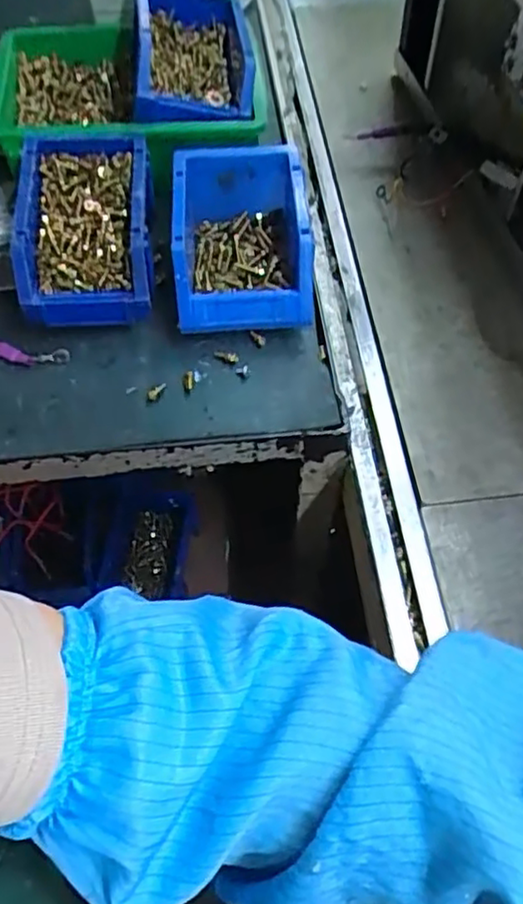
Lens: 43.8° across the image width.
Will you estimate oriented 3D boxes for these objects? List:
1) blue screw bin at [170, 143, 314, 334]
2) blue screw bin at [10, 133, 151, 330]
[{"bbox_3d":[-0.016,-0.179,0.557,0.112,0.073,0.159,-3,60,0],"label":"blue screw bin"},{"bbox_3d":[-0.147,-0.189,0.561,0.109,0.077,0.166,-5,60,-1],"label":"blue screw bin"}]

